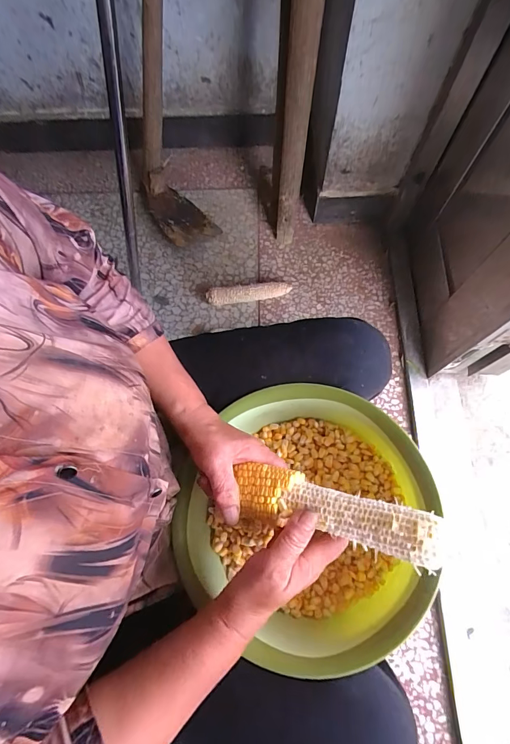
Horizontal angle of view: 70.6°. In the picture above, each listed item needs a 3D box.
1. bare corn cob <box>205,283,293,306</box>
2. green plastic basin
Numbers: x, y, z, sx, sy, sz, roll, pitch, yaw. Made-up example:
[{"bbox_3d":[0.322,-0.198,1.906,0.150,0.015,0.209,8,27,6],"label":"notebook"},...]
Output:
[{"bbox_3d":[-0.016,-0.201,0.920,0.212,0.047,0.037,-9,71,-1],"label":"bare corn cob"},{"bbox_3d":[0.051,0.149,0.385,0.237,0.106,0.257,0,71,1],"label":"green plastic basin"}]

